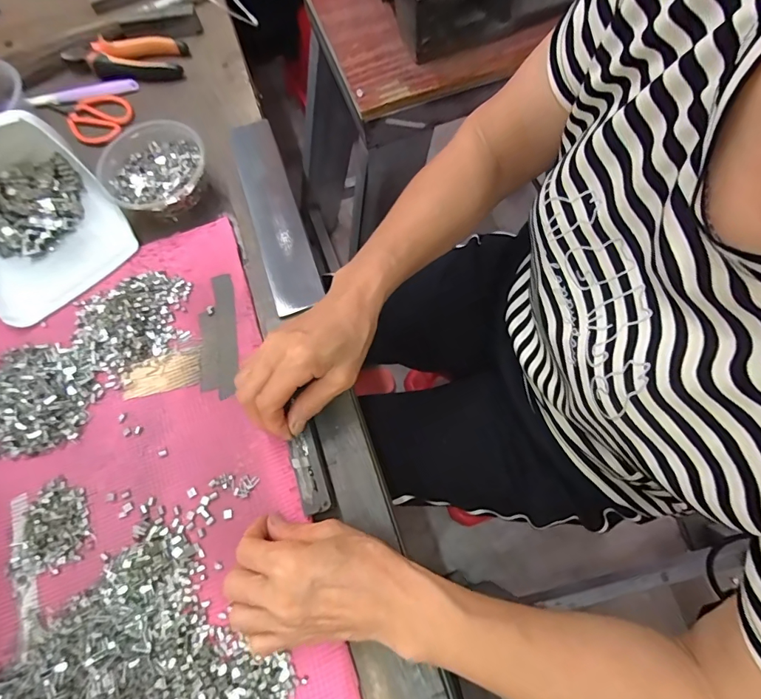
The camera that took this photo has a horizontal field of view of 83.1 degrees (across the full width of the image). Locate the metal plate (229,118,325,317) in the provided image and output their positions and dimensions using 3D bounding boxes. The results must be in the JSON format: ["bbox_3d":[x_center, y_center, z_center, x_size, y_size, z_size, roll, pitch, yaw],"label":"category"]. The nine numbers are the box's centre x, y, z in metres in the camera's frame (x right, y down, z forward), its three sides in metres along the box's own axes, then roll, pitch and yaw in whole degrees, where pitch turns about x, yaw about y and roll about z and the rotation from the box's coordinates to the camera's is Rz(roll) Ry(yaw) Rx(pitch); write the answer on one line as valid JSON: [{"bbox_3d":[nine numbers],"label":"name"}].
[{"bbox_3d":[-0.115,-0.152,0.455,0.048,0.008,0.244,-18,70,-5],"label":"metal plate"}]

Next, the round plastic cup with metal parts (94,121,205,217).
[{"bbox_3d":[-0.231,-0.182,0.449,0.104,0.048,0.099,-1,70,2],"label":"round plastic cup with metal parts"}]

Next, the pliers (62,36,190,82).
[{"bbox_3d":[-0.320,-0.364,0.537,0.149,0.017,0.063,2,70,3],"label":"pliers"}]

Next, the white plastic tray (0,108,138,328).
[{"bbox_3d":[-0.358,-0.137,0.419,0.152,0.077,0.172,-41,74,-12],"label":"white plastic tray"}]

